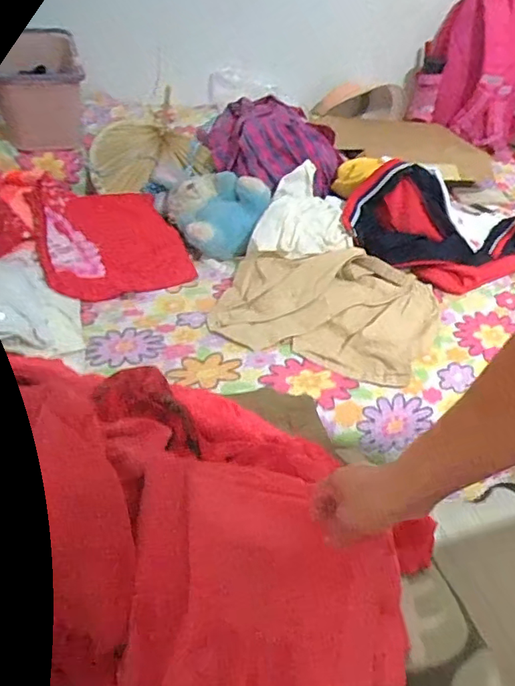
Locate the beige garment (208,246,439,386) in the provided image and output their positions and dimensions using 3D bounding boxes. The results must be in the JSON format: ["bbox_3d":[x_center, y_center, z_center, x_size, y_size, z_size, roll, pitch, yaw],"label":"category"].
[{"bbox_3d":[0.128,-0.085,0.936,0.367,0.064,0.315,17,41,14],"label":"beige garment"}]

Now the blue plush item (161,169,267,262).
[{"bbox_3d":[-0.091,-0.283,1.089,0.222,0.108,0.211,3,39,-2],"label":"blue plush item"}]

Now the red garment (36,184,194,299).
[{"bbox_3d":[-0.294,-0.213,1.039,0.272,0.085,0.312,-14,43,-21],"label":"red garment"}]

